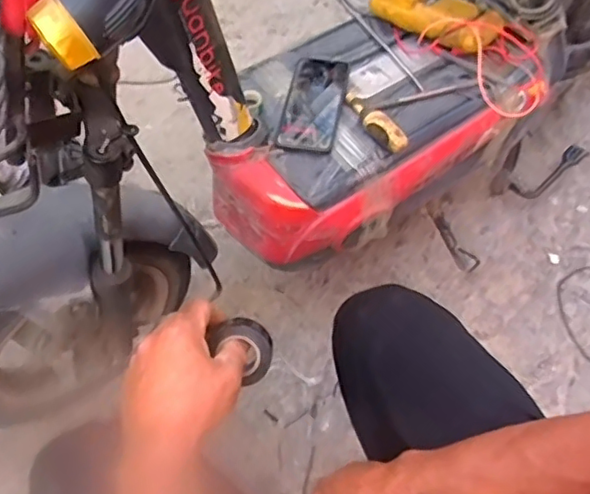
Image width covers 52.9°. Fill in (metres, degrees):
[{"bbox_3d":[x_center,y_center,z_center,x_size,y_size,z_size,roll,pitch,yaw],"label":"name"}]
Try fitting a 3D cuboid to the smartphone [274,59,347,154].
[{"bbox_3d":[0.024,-0.198,0.820,0.078,0.010,0.156,8,66,9],"label":"smartphone"}]

